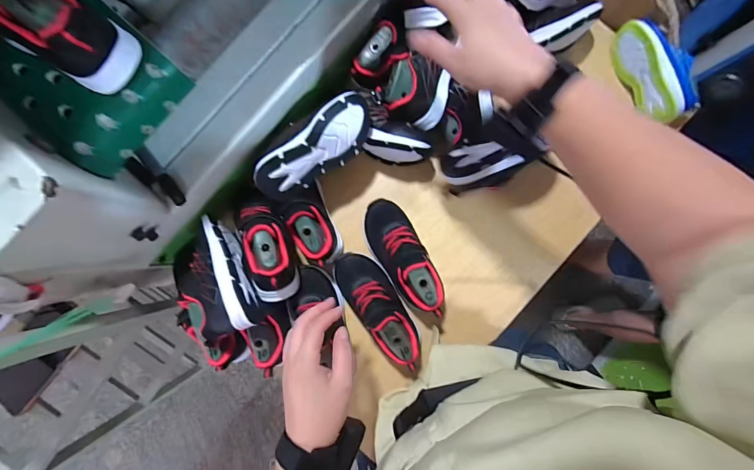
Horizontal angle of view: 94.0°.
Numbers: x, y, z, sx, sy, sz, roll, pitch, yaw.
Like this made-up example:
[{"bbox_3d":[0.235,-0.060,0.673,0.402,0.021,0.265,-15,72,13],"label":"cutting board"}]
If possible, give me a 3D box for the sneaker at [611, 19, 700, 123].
[{"bbox_3d":[0.447,-0.266,0.552,0.075,0.064,0.163,-27,87,-1],"label":"sneaker"}]

